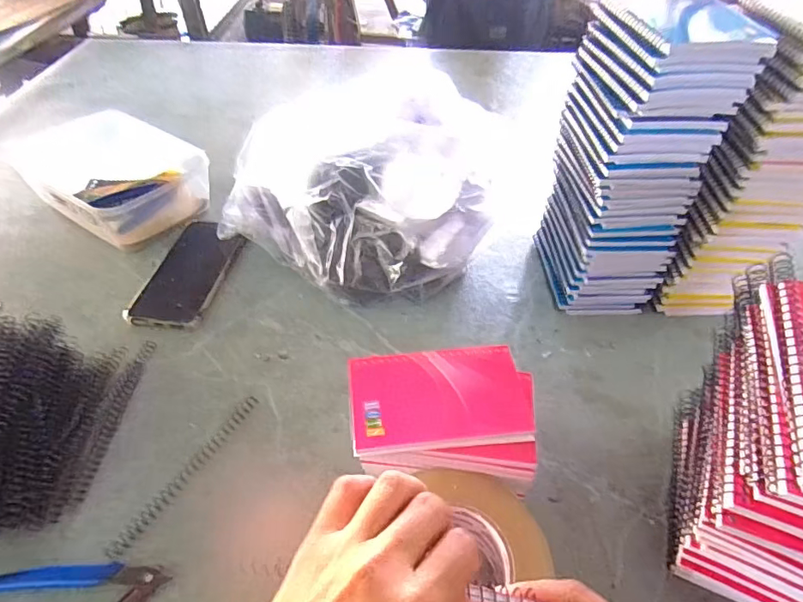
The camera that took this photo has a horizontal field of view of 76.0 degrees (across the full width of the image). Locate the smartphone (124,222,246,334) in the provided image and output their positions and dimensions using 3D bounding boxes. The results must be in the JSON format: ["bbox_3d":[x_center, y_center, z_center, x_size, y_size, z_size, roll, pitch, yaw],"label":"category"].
[{"bbox_3d":[-0.242,-0.034,0.588,0.077,0.011,0.162,5,46,4],"label":"smartphone"}]

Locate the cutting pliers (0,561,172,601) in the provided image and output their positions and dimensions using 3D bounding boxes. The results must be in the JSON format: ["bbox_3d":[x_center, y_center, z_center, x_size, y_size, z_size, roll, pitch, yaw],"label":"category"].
[{"bbox_3d":[-0.225,0.209,0.357,0.108,0.012,0.087,-23,50,-21],"label":"cutting pliers"}]

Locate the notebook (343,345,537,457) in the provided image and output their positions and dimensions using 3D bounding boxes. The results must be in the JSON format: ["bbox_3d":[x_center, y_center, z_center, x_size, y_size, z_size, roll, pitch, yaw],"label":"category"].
[{"bbox_3d":[0.027,0.072,0.391,0.130,0.008,0.083,-4,46,-4],"label":"notebook"}]

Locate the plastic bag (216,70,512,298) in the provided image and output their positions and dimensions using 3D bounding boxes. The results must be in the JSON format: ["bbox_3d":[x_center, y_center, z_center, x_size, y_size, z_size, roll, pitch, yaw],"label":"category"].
[{"bbox_3d":[-0.031,-0.143,0.609,0.291,0.141,0.261,27,51,23],"label":"plastic bag"}]

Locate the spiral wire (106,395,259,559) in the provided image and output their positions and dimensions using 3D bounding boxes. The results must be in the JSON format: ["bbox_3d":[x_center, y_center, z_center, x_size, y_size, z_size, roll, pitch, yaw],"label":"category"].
[{"bbox_3d":[-0.175,0.138,0.426,0.012,0.006,0.157,22,50,20],"label":"spiral wire"}]

